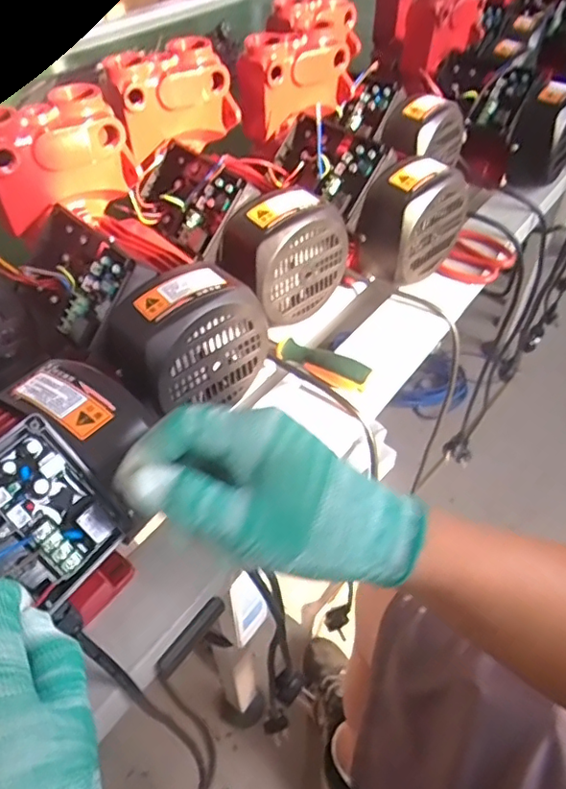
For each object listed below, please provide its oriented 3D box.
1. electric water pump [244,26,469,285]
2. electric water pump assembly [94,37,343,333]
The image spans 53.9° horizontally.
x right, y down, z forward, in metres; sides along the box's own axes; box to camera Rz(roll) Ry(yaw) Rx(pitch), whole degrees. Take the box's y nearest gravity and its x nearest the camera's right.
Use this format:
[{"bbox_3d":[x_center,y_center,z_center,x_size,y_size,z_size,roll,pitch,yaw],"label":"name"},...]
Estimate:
[{"bbox_3d":[0.075,-0.256,0.594,0.132,0.190,0.237,-33,55,-27],"label":"electric water pump"},{"bbox_3d":[-0.056,-0.203,0.539,0.150,0.098,0.278,-29,79,-24],"label":"electric water pump assembly"}]

